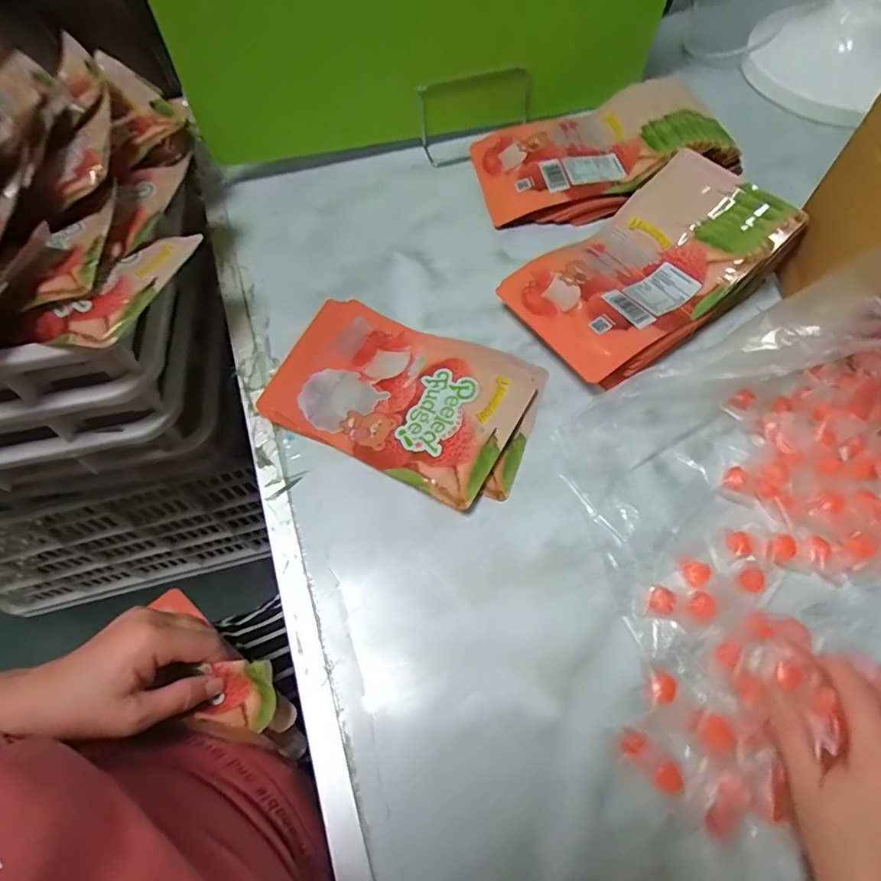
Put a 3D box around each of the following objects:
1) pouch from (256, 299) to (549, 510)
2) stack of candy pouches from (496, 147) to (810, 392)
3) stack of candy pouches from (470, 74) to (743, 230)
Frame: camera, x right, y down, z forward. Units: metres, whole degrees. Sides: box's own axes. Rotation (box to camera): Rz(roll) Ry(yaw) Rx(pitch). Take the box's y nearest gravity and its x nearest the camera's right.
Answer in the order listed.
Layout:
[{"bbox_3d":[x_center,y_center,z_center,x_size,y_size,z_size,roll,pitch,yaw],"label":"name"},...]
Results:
[{"bbox_3d":[-0.037,-0.045,0.509,0.256,0.021,0.168,22,66,12],"label":"pouch"},{"bbox_3d":[0.212,-0.179,0.529,0.261,0.078,0.163,-34,67,-14],"label":"stack of candy pouches"},{"bbox_3d":[0.190,-0.363,0.627,0.287,0.069,0.172,-9,63,-2],"label":"stack of candy pouches"}]

